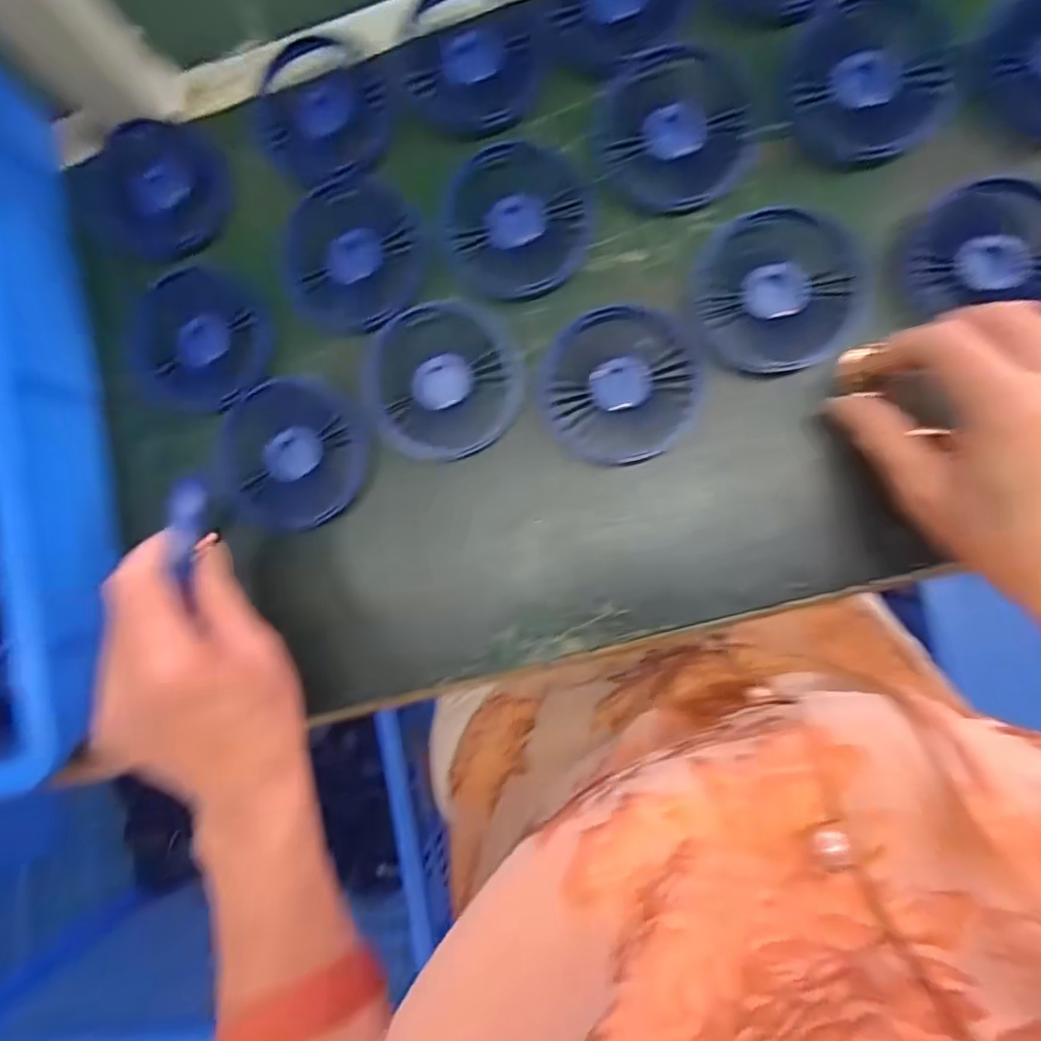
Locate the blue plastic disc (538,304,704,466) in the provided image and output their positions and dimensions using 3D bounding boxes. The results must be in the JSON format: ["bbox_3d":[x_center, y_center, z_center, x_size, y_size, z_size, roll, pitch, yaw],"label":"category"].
[{"bbox_3d":[0.056,-0.077,0.329,0.088,0.004,0.087,0,86,6],"label":"blue plastic disc"}]

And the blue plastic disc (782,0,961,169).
[{"bbox_3d":[0.191,-0.241,0.317,0.085,0.009,0.090,0,86,6],"label":"blue plastic disc"}]

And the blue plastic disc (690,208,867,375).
[{"bbox_3d":[0.141,-0.127,0.320,0.083,0.007,0.088,0,86,6],"label":"blue plastic disc"}]

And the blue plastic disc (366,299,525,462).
[{"bbox_3d":[-0.045,-0.084,0.343,0.087,0.009,0.091,0,86,6],"label":"blue plastic disc"}]

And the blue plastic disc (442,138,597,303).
[{"bbox_3d":[-0.002,-0.176,0.344,0.085,0.008,0.089,0,86,6],"label":"blue plastic disc"}]

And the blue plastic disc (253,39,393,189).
[{"bbox_3d":[-0.123,-0.249,0.359,0.088,0.007,0.085,0,86,6],"label":"blue plastic disc"}]

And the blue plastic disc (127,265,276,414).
[{"bbox_3d":[-0.202,-0.115,0.365,0.086,0.012,0.091,0,86,6],"label":"blue plastic disc"}]

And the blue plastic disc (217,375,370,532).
[{"bbox_3d":[-0.137,-0.040,0.349,0.089,0.012,0.088,0,86,6],"label":"blue plastic disc"}]

